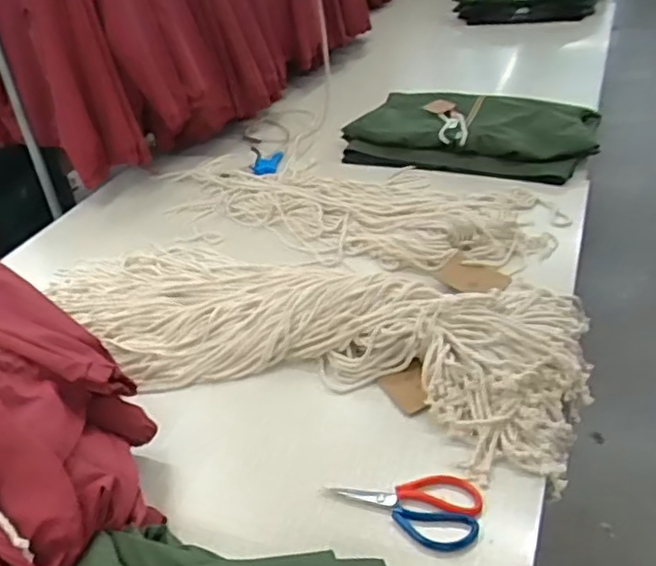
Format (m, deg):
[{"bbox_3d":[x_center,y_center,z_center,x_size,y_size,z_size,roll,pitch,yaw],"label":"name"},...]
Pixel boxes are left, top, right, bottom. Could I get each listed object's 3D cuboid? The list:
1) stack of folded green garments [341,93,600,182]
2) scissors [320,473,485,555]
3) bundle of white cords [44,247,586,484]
[{"bbox_3d":[0.363,-0.404,1.715,0.608,0.100,0.365,13,39,27],"label":"stack of folded green garments"},{"bbox_3d":[0.092,0.275,0.823,0.191,0.014,0.101,5,36,17],"label":"scissors"},{"bbox_3d":[-0.069,0.041,1.138,0.974,0.080,0.430,9,37,23],"label":"bundle of white cords"}]

